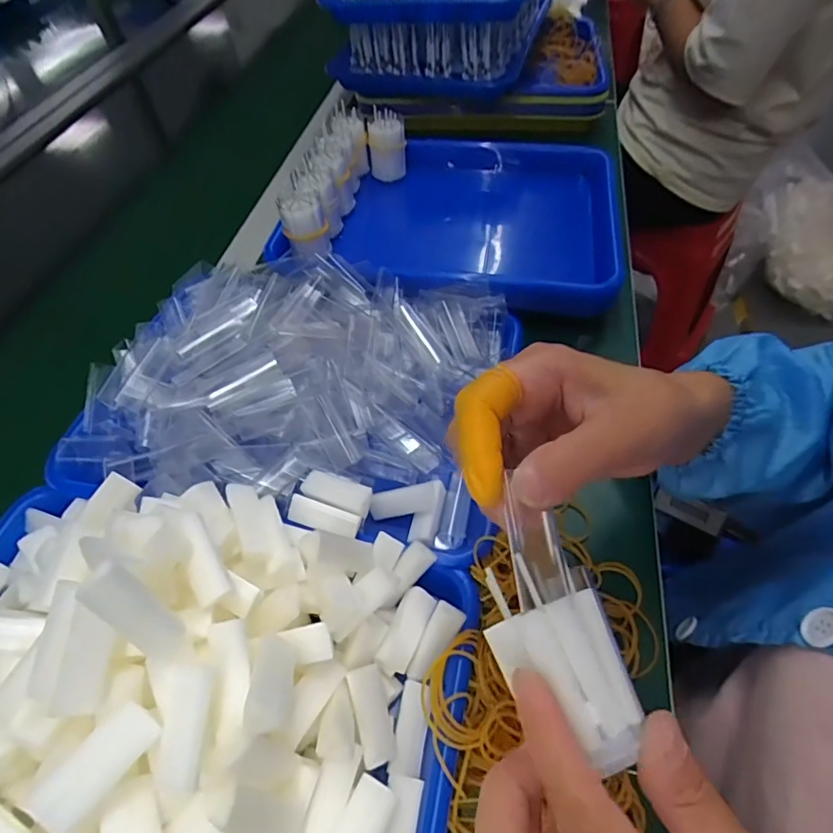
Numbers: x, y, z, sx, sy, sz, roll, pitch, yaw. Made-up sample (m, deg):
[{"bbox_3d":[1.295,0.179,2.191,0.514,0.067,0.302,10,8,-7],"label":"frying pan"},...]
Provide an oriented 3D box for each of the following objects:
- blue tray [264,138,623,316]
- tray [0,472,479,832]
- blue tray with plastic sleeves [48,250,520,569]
[{"bbox_3d":[0.049,-0.201,0.557,0.323,0.069,0.272,10,54,11],"label":"blue tray"},{"bbox_3d":[-0.147,0.134,0.249,0.331,0.121,0.237,8,54,10],"label":"tray"},{"bbox_3d":[-0.081,-0.030,0.408,0.338,0.070,0.240,8,54,10],"label":"blue tray with plastic sleeves"}]

